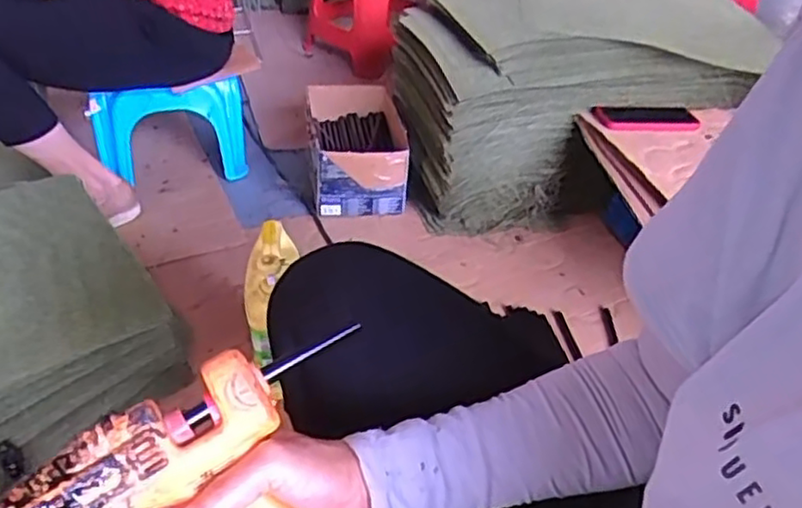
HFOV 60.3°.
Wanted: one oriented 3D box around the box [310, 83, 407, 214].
[{"bbox_3d":[-0.091,-0.211,1.379,0.192,0.134,0.297,0,38,-5],"label":"box"}]

